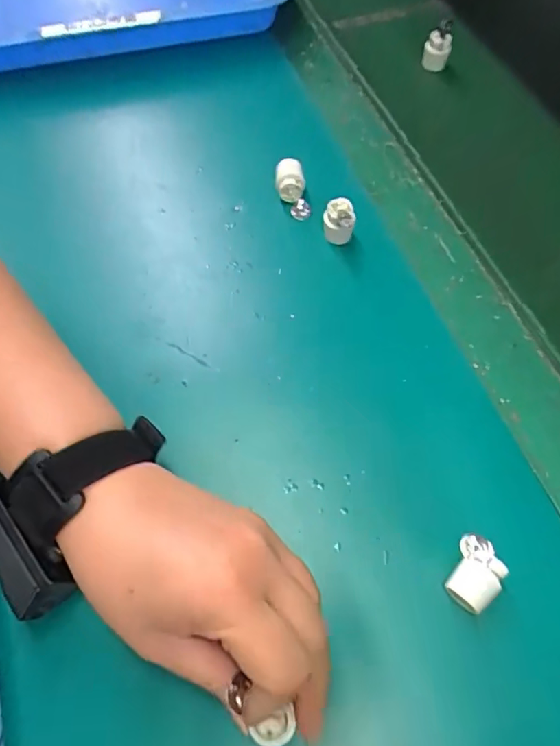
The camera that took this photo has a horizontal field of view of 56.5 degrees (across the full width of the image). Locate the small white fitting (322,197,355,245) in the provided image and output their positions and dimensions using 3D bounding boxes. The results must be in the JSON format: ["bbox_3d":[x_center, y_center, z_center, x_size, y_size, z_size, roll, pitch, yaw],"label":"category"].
[{"bbox_3d":[0.042,-0.107,0.369,0.022,0.028,0.017,7,64,6],"label":"small white fitting"}]

